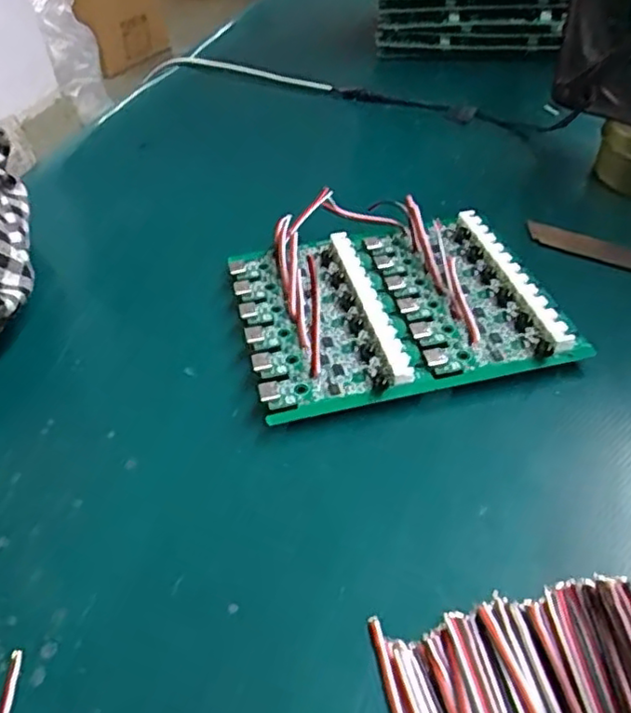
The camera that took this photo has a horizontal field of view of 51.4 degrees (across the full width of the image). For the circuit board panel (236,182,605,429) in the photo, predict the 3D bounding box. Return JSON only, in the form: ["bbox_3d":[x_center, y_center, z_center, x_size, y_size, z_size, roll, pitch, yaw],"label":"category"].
[{"bbox_3d":[0.029,-0.023,0.271,0.116,0.020,0.100,-11,44,-7],"label":"circuit board panel"}]

